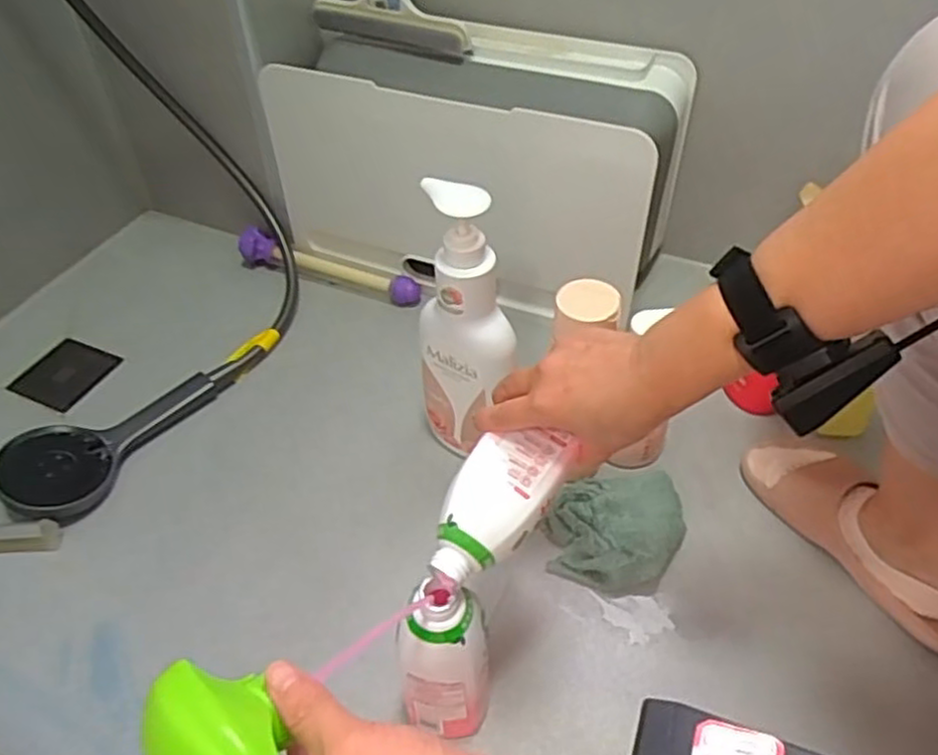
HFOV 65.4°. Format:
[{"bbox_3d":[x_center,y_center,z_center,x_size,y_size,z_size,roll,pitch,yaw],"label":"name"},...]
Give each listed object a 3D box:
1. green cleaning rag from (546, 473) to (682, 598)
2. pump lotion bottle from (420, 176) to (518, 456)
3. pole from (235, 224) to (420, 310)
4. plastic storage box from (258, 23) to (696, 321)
[{"bbox_3d":[0.139,0.148,0.697,0.127,0.053,0.105,2,46,4],"label":"green cleaning rag"},{"bbox_3d":[0.000,-0.027,0.688,0.061,0.312,0.091,-25,50,-22],"label":"pump lotion bottle"},{"bbox_3d":[-0.195,-0.153,1.001,0.281,0.039,0.034,18,49,18],"label":"pole"},{"bbox_3d":[0.011,-0.279,0.926,0.484,0.239,0.208,19,50,18],"label":"plastic storage box"}]

